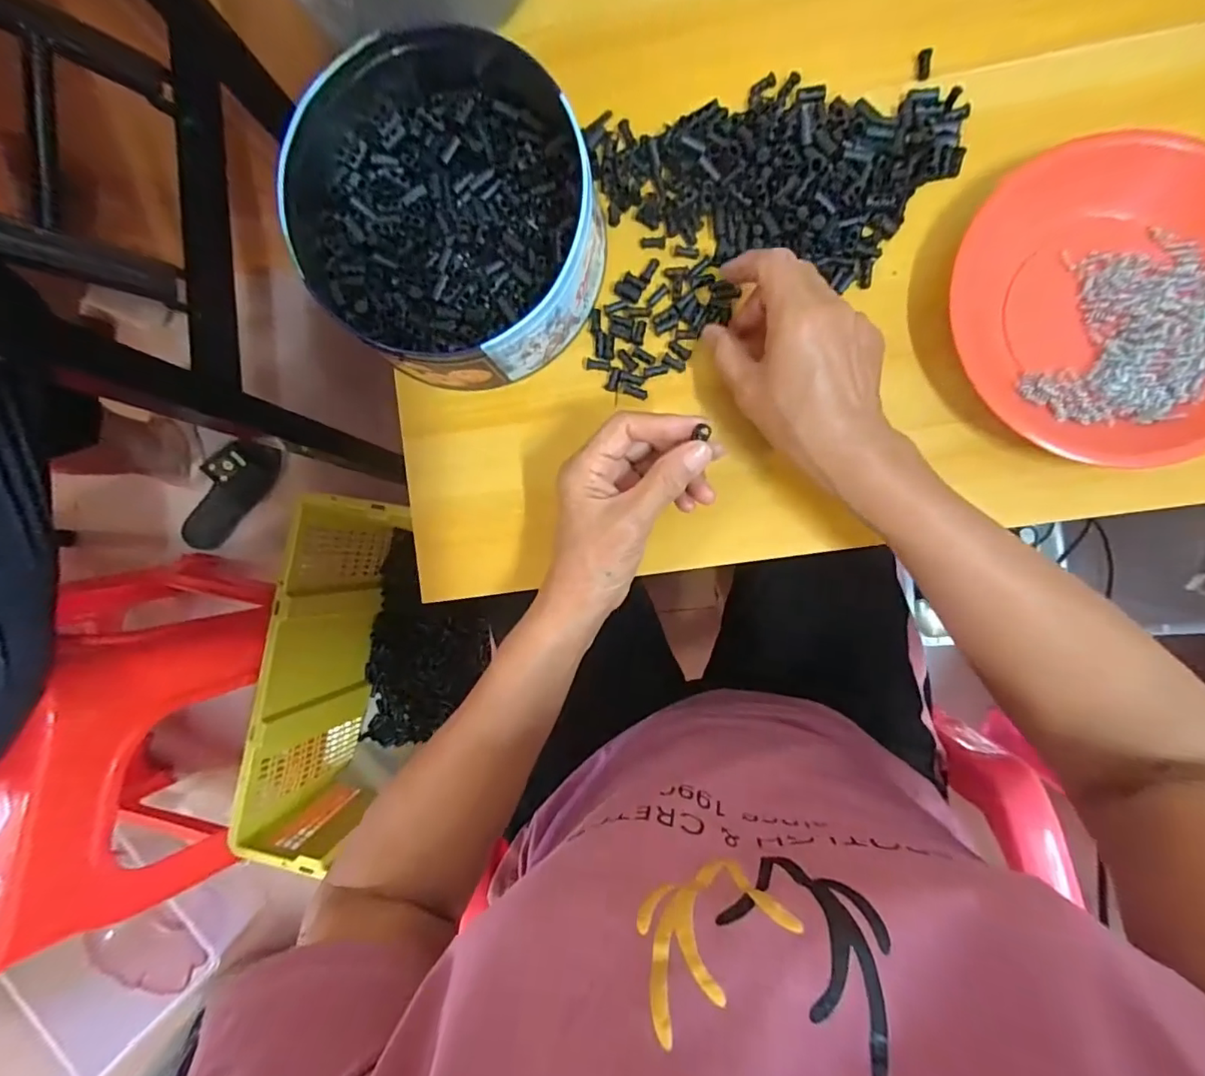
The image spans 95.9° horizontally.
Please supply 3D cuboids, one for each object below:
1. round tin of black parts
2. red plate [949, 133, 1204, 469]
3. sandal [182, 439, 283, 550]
[{"bbox_3d":[-0.094,-0.206,0.342,0.192,0.066,0.187,0,88,6],"label":"round tin of black parts"},{"bbox_3d":[0.314,-0.144,0.336,0.198,0.038,0.183,44,93,5],"label":"red plate"},{"bbox_3d":[-0.654,-0.075,0.957,0.047,0.104,0.230,42,107,35],"label":"sandal"}]

